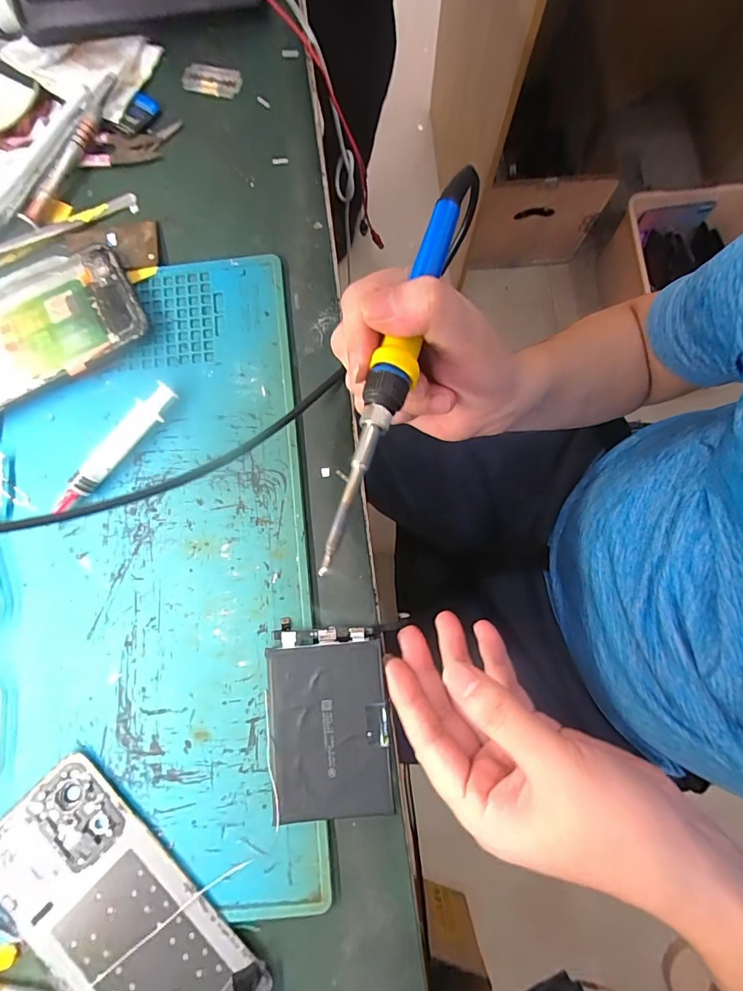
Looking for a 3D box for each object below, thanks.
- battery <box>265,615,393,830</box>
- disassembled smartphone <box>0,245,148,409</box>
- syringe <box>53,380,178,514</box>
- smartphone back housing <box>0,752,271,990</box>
[{"bbox_3d":[-0.024,0.122,0.236,0.064,0.009,0.095,-3,80,-1],"label":"battery"},{"bbox_3d":[-0.222,-0.094,0.268,0.157,0.012,0.073,-27,81,-5],"label":"disassembled smartphone"},{"bbox_3d":[-0.153,-0.028,0.259,0.014,0.014,0.094,39,82,6],"label":"syringe"},{"bbox_3d":[-0.127,0.217,0.220,0.162,0.009,0.068,44,82,7],"label":"smartphone back housing"}]

